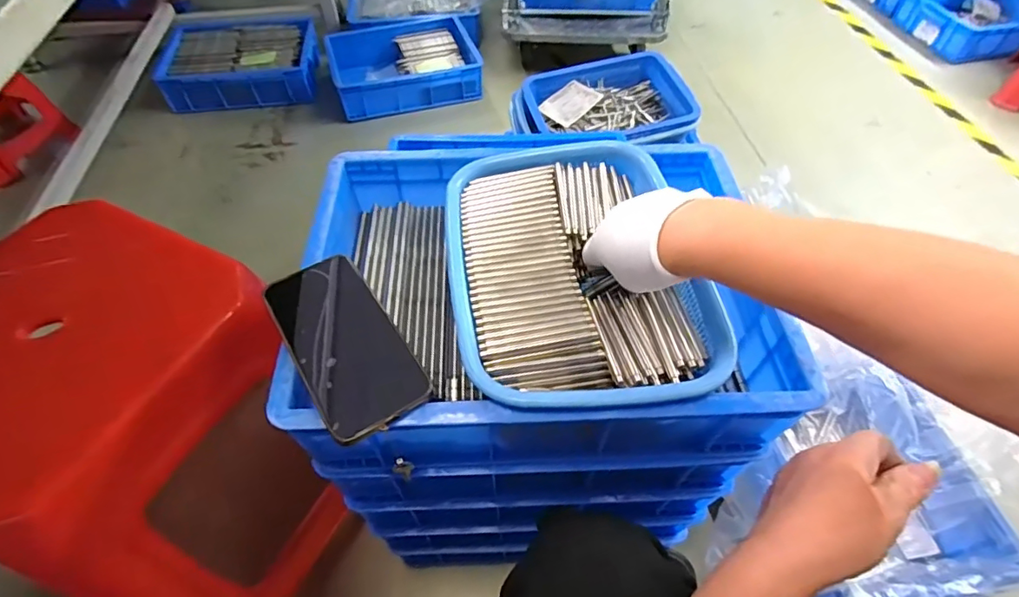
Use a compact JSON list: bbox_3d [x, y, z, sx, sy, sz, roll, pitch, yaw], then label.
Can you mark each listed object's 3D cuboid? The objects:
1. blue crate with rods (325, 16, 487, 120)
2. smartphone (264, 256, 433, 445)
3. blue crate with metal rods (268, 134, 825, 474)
[{"bbox_3d":[-0.310,-0.683,1.534,0.409,0.125,0.334,-15,54,-11],"label":"blue crate with rods"},{"bbox_3d":[-0.126,0.032,0.396,0.076,0.015,0.149,-30,65,-20],"label":"smartphone"},{"bbox_3d":[0.021,-0.008,0.501,0.407,0.117,0.312,-2,53,-2],"label":"blue crate with metal rods"}]

